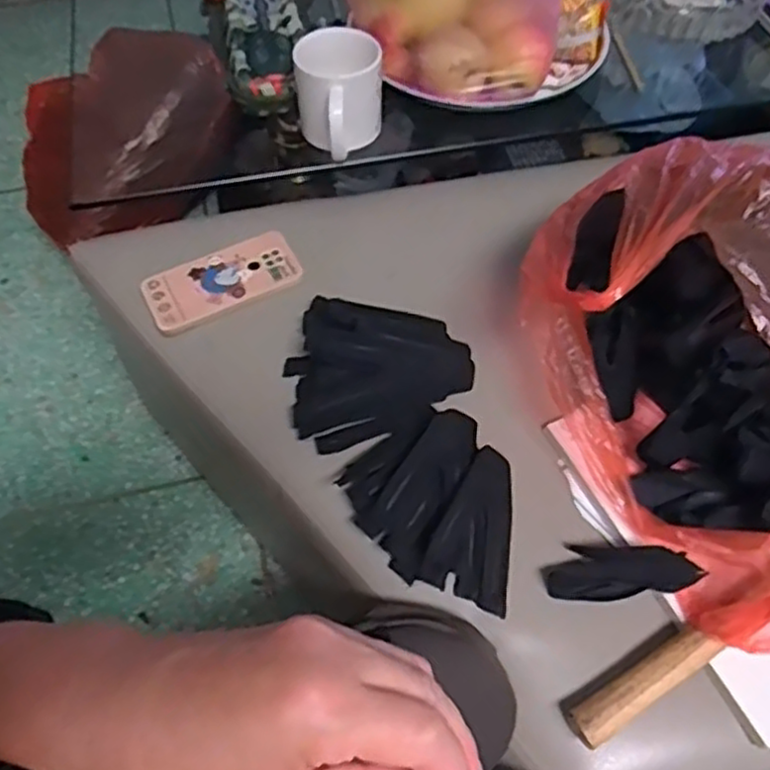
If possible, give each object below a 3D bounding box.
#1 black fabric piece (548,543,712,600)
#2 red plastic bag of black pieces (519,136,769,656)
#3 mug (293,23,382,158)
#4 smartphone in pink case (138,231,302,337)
[{"bbox_3d":[0.180,0.141,0.550,0.108,0.016,0.040,-10,58,15],"label":"black fabric piece"},{"bbox_3d":[0.301,-0.023,0.563,0.306,0.212,0.335,-26,59,-16],"label":"red plastic bag of black pieces"},{"bbox_3d":[-0.046,-0.292,0.742,0.088,0.094,0.103,-4,56,-2],"label":"mug"},{"bbox_3d":[-0.162,-0.104,0.717,0.149,0.009,0.076,-24,59,-15],"label":"smartphone in pink case"}]

